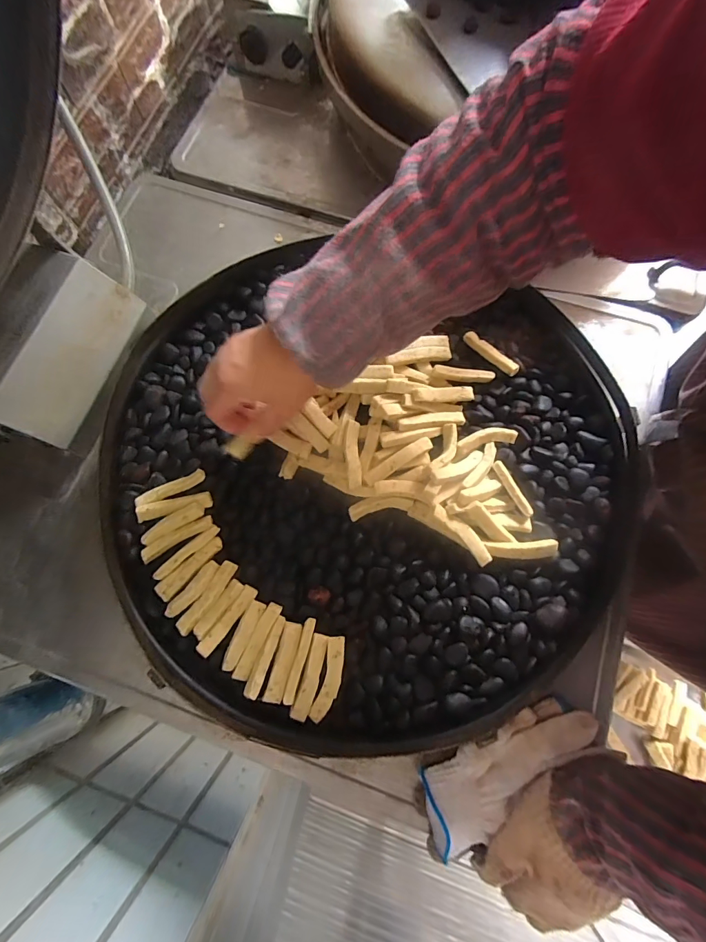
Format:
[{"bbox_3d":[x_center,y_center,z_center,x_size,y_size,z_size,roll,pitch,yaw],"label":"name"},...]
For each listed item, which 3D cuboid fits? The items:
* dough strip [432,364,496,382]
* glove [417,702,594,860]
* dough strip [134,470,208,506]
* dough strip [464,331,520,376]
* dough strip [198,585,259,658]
[{"bbox_3d":[0.122,-0.107,0.453,0.070,0.018,0.013,3,75,2],"label":"dough strip"},{"bbox_3d":[0.149,0.276,0.386,0.173,0.025,0.070,-27,76,-10],"label":"glove"},{"bbox_3d":[-0.191,0.018,0.431,0.073,0.008,0.016,-24,76,-6],"label":"dough strip"},{"bbox_3d":[0.157,-0.135,0.470,0.072,0.009,0.014,41,79,11],"label":"dough strip"},{"bbox_3d":[-0.120,0.143,0.394,0.015,0.004,0.072,36,78,10],"label":"dough strip"}]

